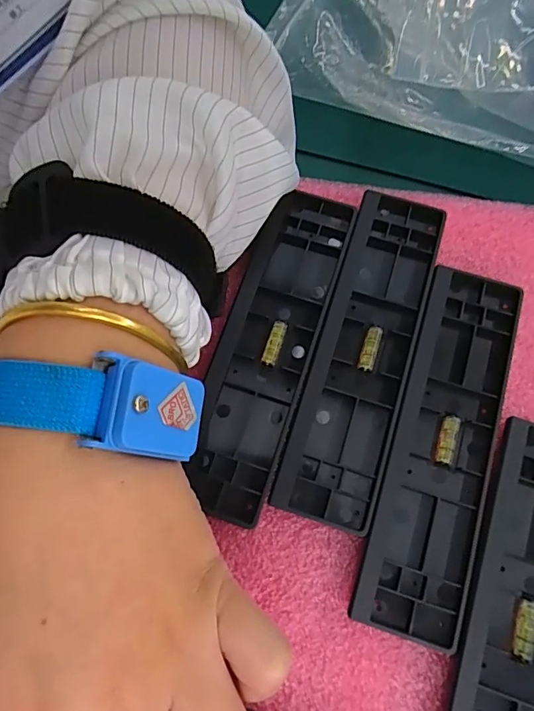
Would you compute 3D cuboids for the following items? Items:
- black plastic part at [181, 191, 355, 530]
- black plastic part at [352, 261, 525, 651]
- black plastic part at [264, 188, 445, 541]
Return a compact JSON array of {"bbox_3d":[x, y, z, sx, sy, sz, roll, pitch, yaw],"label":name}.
[{"bbox_3d":[0.000,-0.008,0.215,0.043,0.006,0.157,17,74,5],"label":"black plastic part"},{"bbox_3d":[0.077,0.036,0.204,0.044,0.007,0.158,18,74,5],"label":"black plastic part"},{"bbox_3d":[0.044,-0.005,0.217,0.043,0.008,0.160,18,74,5],"label":"black plastic part"}]

